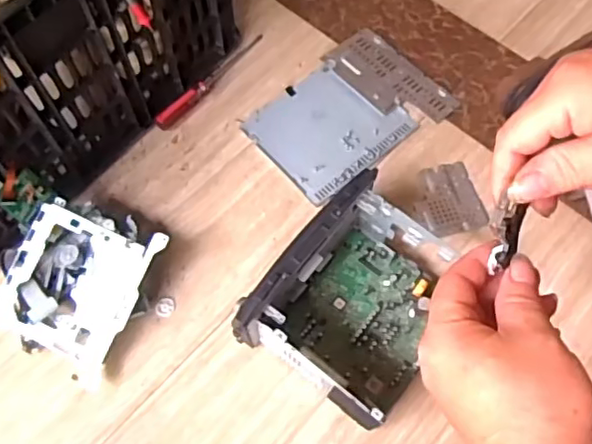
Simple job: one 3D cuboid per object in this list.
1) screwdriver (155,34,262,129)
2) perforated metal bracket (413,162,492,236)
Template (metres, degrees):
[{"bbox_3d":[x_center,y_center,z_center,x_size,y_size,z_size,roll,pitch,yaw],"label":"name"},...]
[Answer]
[{"bbox_3d":[-0.114,-0.194,0.823,0.020,0.019,0.201,34,69,17],"label":"screwdriver"},{"bbox_3d":[0.185,-0.029,0.752,0.078,0.007,0.093,-13,64,-5],"label":"perforated metal bracket"}]

